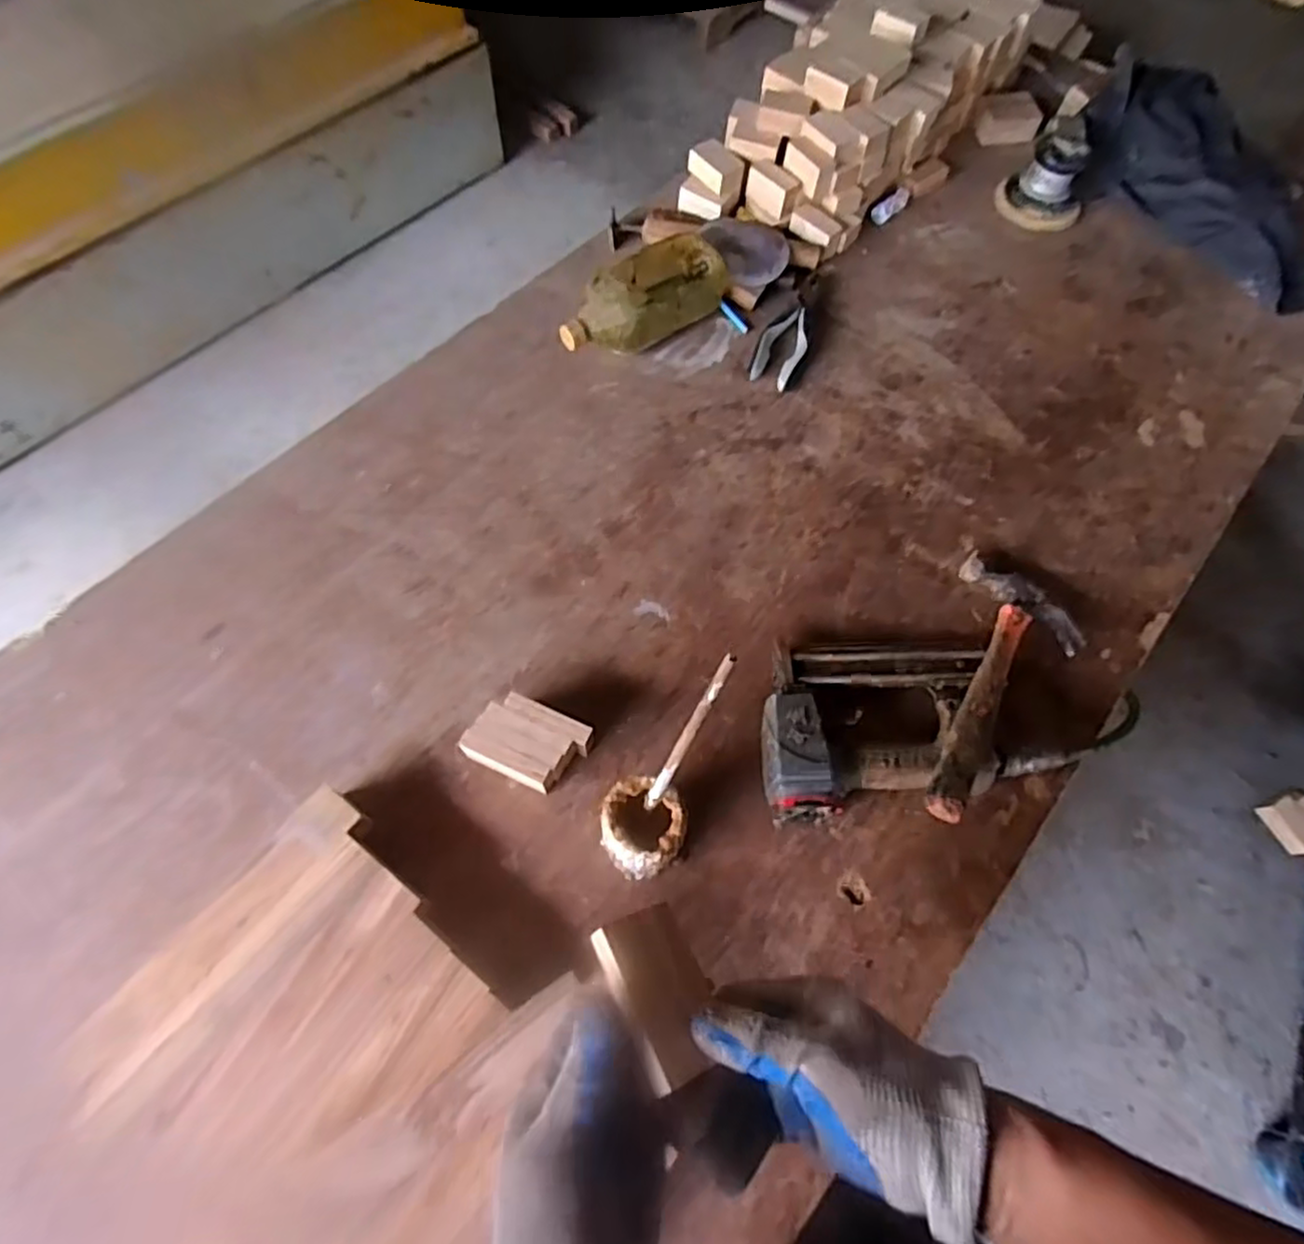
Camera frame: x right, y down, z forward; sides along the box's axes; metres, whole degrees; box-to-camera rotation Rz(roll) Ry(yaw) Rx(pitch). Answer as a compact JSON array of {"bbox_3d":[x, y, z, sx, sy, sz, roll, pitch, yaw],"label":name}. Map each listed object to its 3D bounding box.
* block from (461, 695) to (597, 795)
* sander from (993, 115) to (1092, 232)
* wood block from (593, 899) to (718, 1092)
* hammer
[{"bbox_3d":[-0.110,0.108,0.632,0.097,0.043,0.071,24,66,7],"label":"block"},{"bbox_3d":[0.556,-0.623,0.970,0.115,0.092,0.146,31,67,11],"label":"sander"},{"bbox_3d":[0.005,0.194,0.377,0.047,0.017,0.078,-21,63,-29],"label":"wood block"},{"bbox_3d":[0.308,0.057,0.645,0.126,0.028,0.298,32,53,11],"label":"hammer"}]

